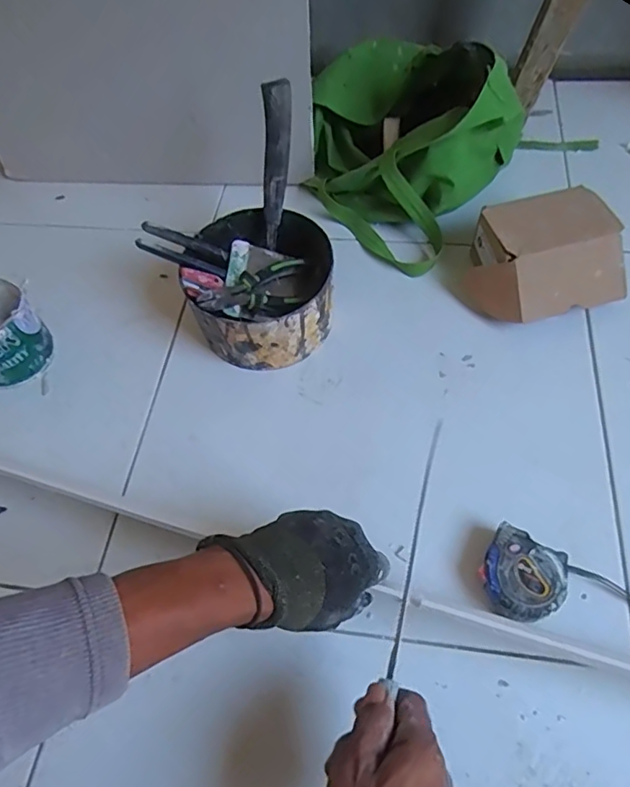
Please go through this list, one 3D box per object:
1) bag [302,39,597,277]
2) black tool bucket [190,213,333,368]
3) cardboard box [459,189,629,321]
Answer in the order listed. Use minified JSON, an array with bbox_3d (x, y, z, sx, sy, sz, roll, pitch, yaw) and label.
[{"bbox_3d":[0.117,-0.347,0.724,0.229,0.192,0.283,-34,62,-15],"label":"bag"},{"bbox_3d":[-0.058,-0.122,0.668,0.161,0.093,0.174,-2,59,3],"label":"black tool bucket"},{"bbox_3d":[0.264,-0.160,0.667,0.172,0.086,0.135,-16,59,-5],"label":"cardboard box"}]

